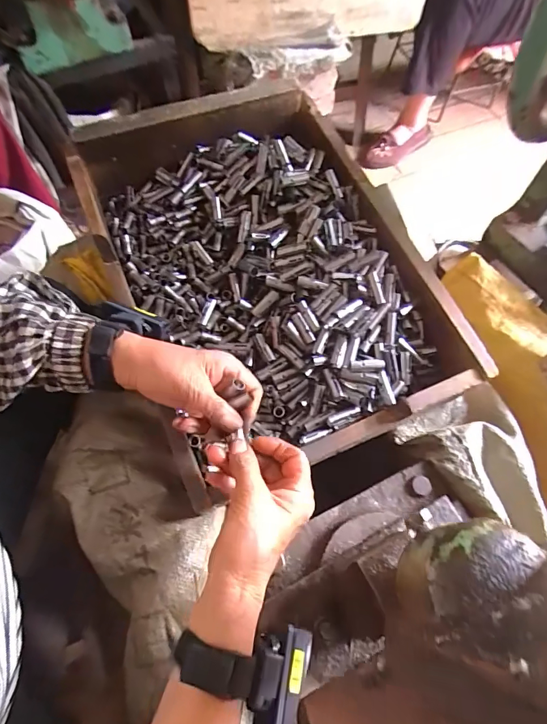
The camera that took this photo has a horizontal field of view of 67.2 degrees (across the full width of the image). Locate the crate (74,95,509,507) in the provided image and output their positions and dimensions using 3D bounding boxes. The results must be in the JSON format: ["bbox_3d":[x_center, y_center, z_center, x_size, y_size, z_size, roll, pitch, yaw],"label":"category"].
[{"bbox_3d":[-0.014,-0.121,0.495,0.339,0.123,0.455,-17,65,-10],"label":"crate"}]

